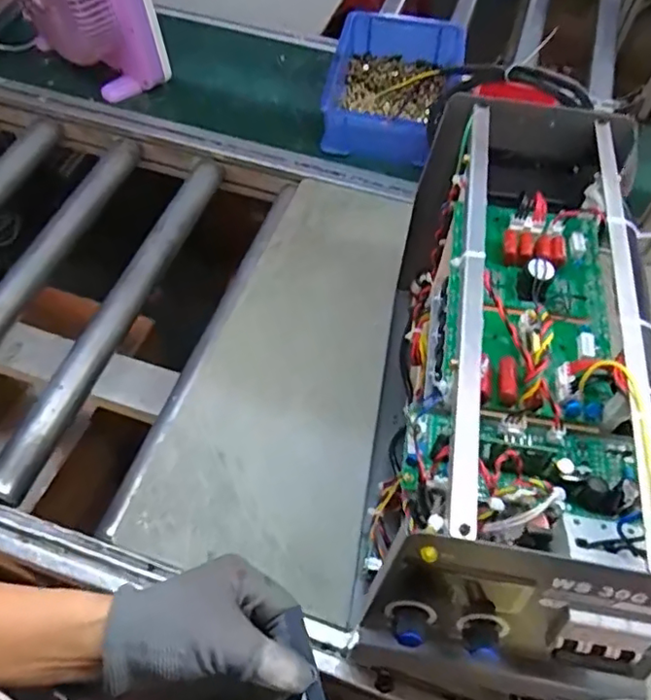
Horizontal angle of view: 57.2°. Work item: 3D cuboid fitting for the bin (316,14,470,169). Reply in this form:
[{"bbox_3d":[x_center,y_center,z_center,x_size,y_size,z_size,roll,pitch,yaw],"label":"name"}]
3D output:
[{"bbox_3d":[0.114,-0.442,1.015,0.208,0.092,0.310,12,57,6],"label":"bin"}]

